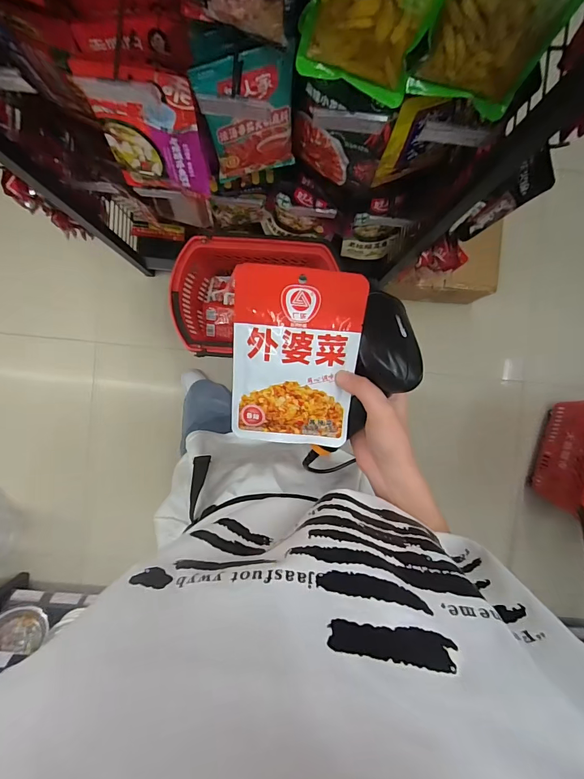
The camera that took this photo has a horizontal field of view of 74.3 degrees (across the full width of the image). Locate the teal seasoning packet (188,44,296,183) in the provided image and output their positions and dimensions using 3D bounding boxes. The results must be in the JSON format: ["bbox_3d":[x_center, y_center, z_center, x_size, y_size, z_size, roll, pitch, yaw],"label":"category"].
[{"bbox_3d":[-0.071,-0.464,0.691,0.153,0.266,0.024,-18,82,-2],"label":"teal seasoning packet"}]

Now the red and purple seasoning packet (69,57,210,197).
[{"bbox_3d":[-0.238,-0.432,0.657,0.169,0.253,0.025,9,74,-1],"label":"red and purple seasoning packet"}]

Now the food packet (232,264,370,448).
[{"bbox_3d":[0.003,-0.025,0.359,0.114,0.009,0.167,4,109,1],"label":"food packet"}]

